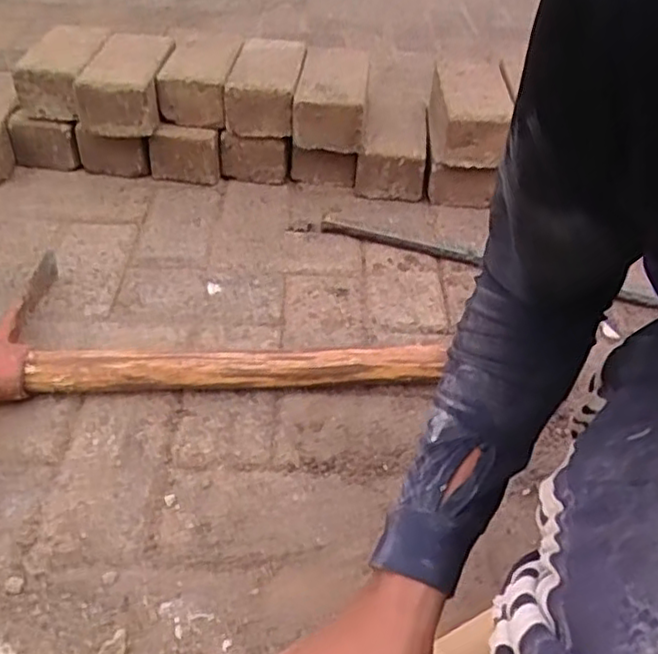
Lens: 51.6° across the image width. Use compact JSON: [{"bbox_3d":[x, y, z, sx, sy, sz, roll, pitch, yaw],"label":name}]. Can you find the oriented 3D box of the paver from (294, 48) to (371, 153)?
[{"bbox_3d":[0.005,-0.362,1.074,0.103,0.094,0.205,4,40,1],"label":"paver"}]

